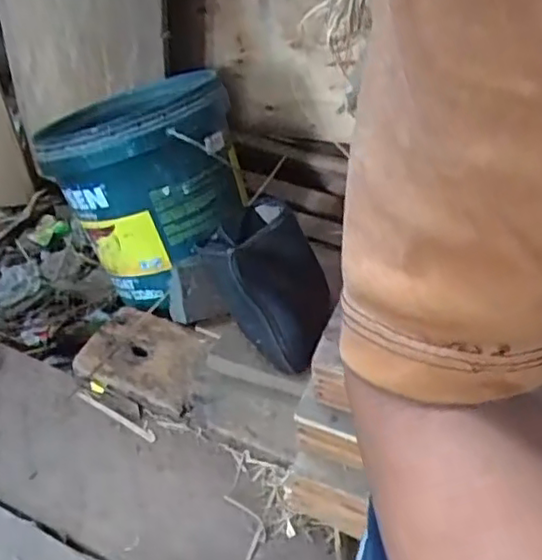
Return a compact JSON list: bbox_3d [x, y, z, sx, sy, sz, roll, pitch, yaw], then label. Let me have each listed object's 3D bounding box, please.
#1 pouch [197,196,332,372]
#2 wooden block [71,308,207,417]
[{"bbox_3d":[-0.009,-0.006,0.881,0.130,0.119,0.243,-18,49,-14],"label":"pouch"},{"bbox_3d":[-0.184,0.110,0.947,0.189,0.031,0.126,17,47,18],"label":"wooden block"}]

